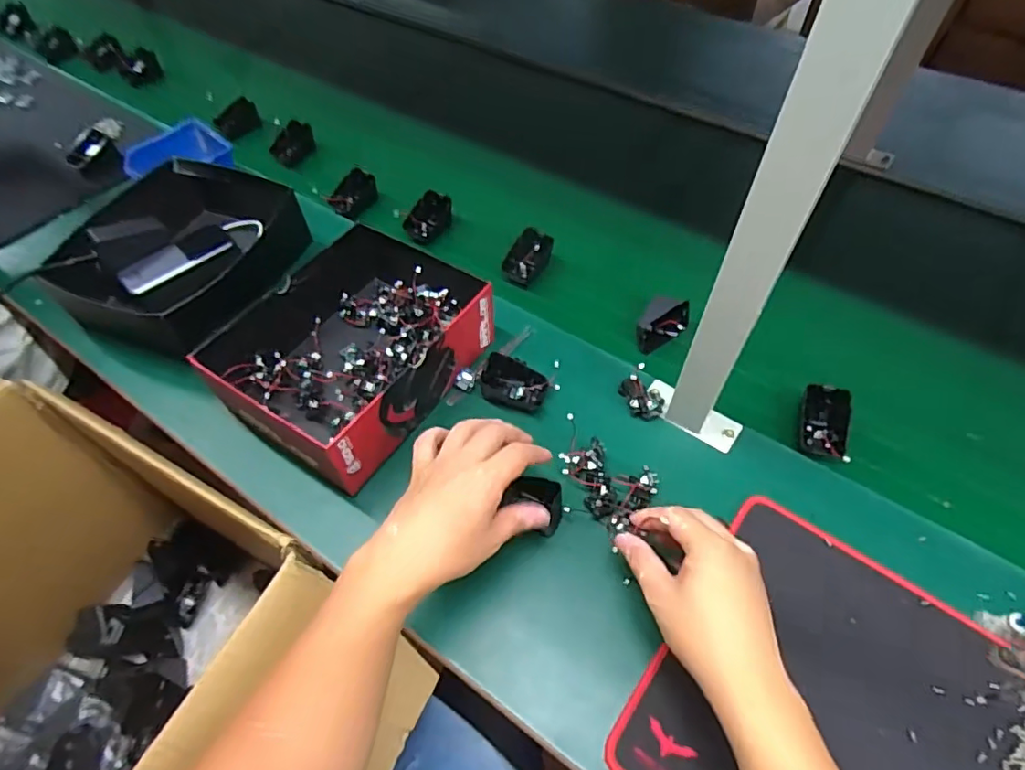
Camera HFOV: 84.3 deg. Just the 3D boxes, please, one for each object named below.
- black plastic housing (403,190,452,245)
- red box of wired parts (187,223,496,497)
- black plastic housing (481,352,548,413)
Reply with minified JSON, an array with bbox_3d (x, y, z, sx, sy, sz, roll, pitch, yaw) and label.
[{"bbox_3d":[-0.115,-0.226,0.769,0.044,0.038,0.070,34,64,22],"label":"black plastic housing"},{"bbox_3d":[-0.161,-0.045,0.610,0.193,0.083,0.262,27,61,19],"label":"red box of wired parts"},{"bbox_3d":[0.002,0.000,0.610,0.072,0.037,0.047,16,58,12],"label":"black plastic housing"}]

